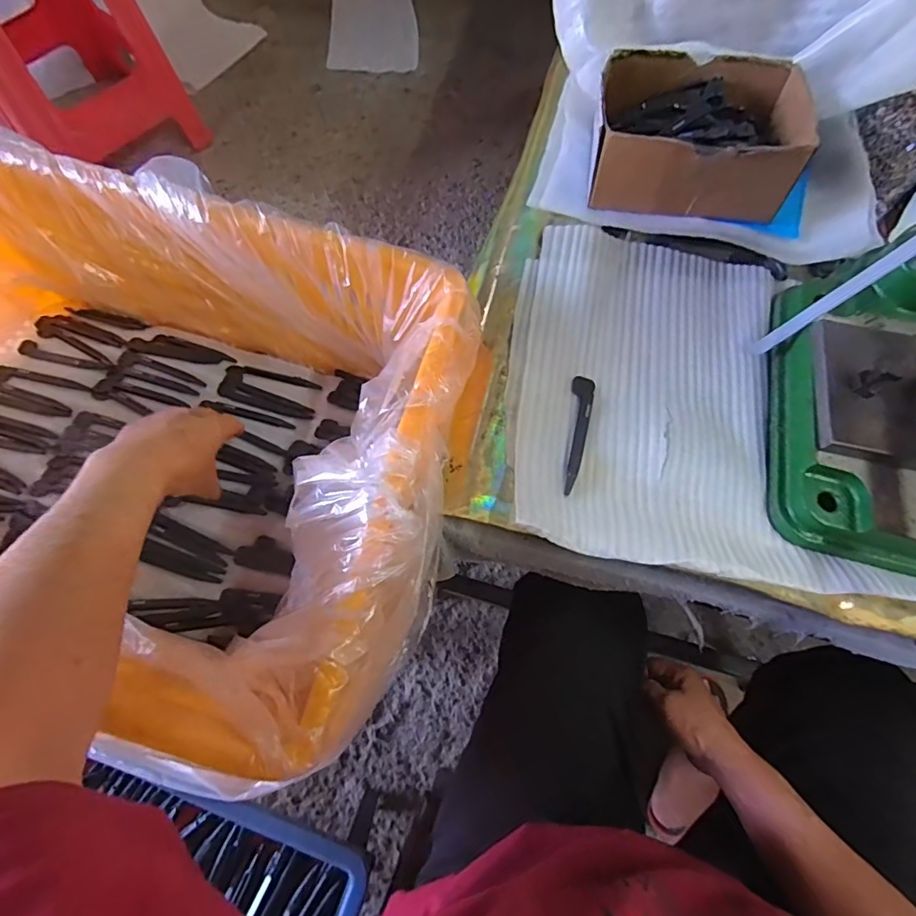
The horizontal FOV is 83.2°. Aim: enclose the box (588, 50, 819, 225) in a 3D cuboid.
[{"bbox_3d":[0.201,-0.279,0.448,0.154,0.077,0.130,10,67,1],"label":"box"}]

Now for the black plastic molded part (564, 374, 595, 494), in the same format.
[{"bbox_3d":[0.087,-0.019,0.371,0.016,0.006,0.098,12,67,2],"label":"black plastic molded part"}]

